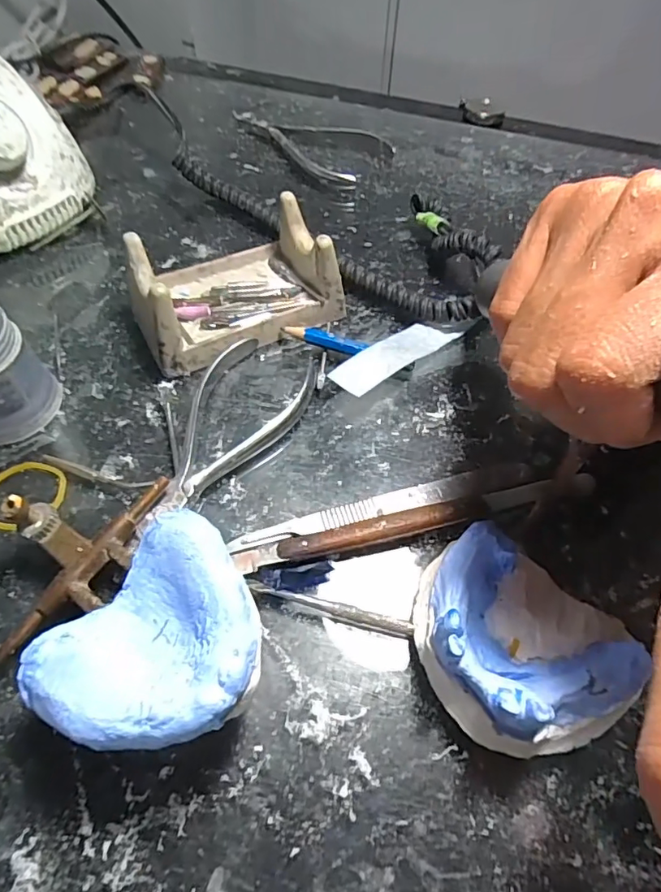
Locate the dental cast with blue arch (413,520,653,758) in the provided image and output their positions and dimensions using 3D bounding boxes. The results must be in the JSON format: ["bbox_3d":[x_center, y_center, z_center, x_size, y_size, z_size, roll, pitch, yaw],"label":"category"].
[{"bbox_3d":[0.059,0.063,0.165,0.067,0.036,0.058,31,59,18],"label":"dental cast with blue arch"}]

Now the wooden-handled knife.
[{"bbox_3d":[0.037,0.030,0.204,0.146,0.008,0.012,-11,56,-10],"label":"wooden-handled knife"}]

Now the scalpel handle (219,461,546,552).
[{"bbox_3d":[0.024,0.024,0.210,0.129,0.005,0.012,-12,56,-11],"label":"scalpel handle"}]

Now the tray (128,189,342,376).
[{"bbox_3d":[-0.052,-0.085,0.260,0.097,0.042,0.069,-24,59,-18],"label":"tray"}]

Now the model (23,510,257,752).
[{"bbox_3d":[-0.047,0.062,0.156,0.058,0.046,0.062,2,56,-2],"label":"model"}]

